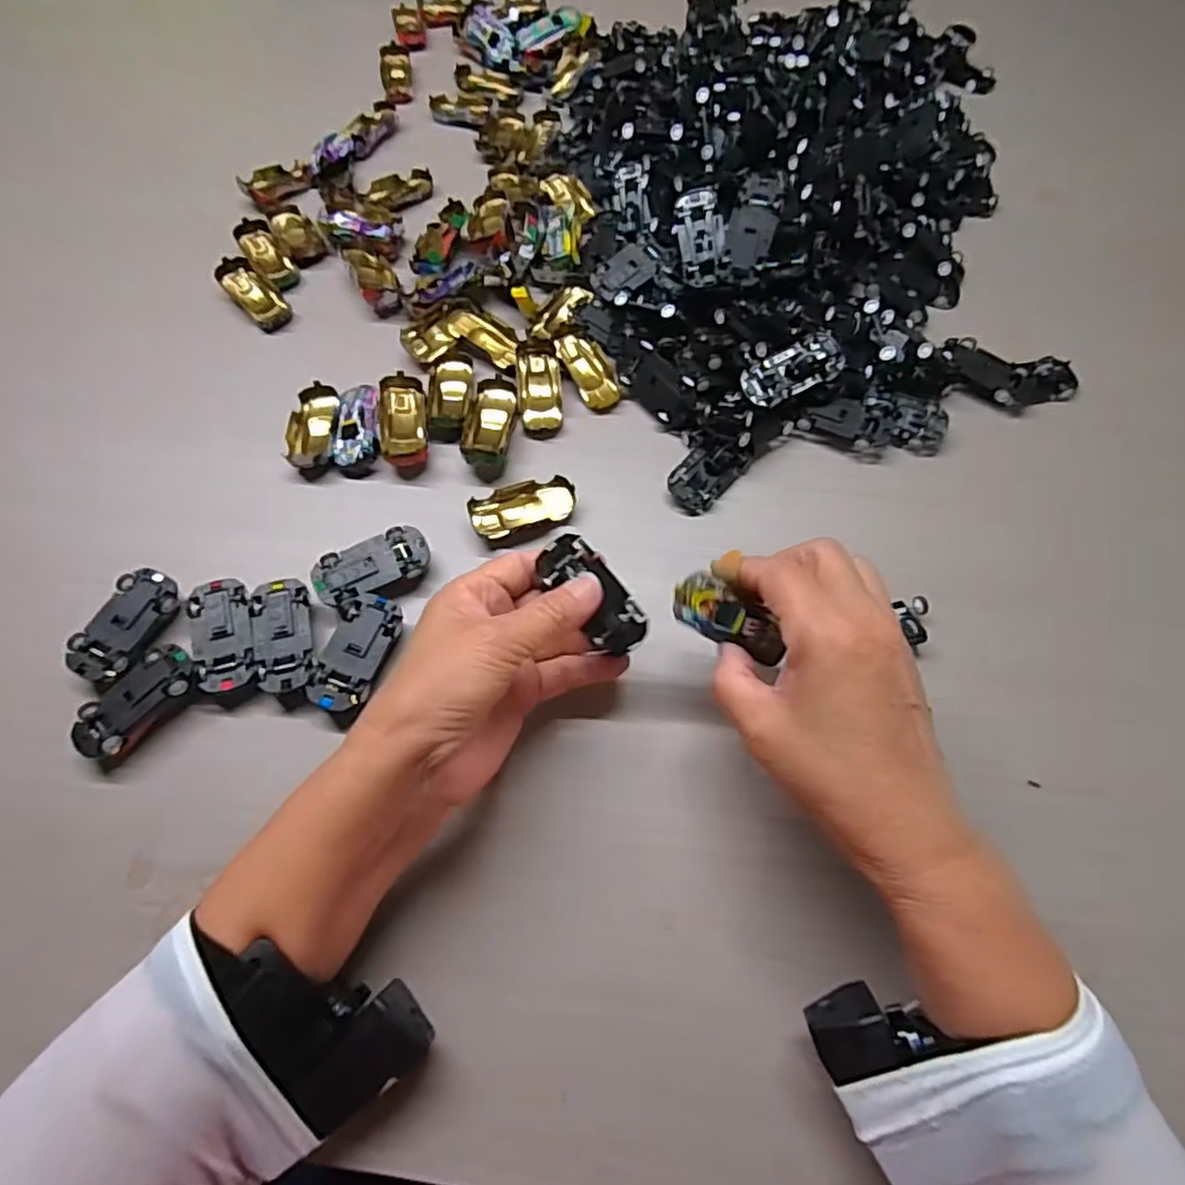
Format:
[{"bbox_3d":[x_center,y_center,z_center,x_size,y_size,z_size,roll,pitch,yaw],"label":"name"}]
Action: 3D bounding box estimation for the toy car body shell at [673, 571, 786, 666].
[{"bbox_3d":[0.064,0.012,0.321,0.054,0.016,0.025,31,95,-7],"label":"toy car body shell"}]

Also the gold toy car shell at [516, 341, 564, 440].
[{"bbox_3d":[-0.034,-0.135,0.446,0.029,0.011,0.067,-5,79,-2],"label":"gold toy car shell"}]

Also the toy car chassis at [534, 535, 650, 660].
[{"bbox_3d":[0.000,0.001,0.327,0.030,0.012,0.065,-39,88,-17],"label":"toy car chassis"}]

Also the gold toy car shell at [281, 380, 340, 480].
[{"bbox_3d":[-0.182,-0.107,0.435,0.033,0.018,0.068,-7,64,-3],"label":"gold toy car shell"}]

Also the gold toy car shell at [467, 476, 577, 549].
[{"bbox_3d":[-0.041,-0.050,0.404,0.063,0.015,0.034,-24,66,-10],"label":"gold toy car shell"}]

